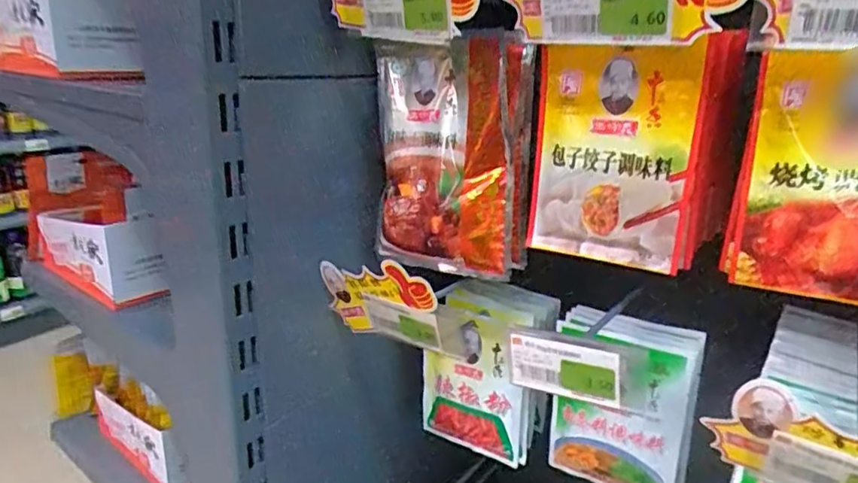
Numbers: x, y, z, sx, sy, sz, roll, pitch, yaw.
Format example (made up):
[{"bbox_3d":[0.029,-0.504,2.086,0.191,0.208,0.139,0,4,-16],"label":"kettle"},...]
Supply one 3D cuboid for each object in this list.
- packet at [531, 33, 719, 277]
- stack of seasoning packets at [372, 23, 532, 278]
[{"bbox_3d":[0.134,-0.062,0.439,0.115,0.158,0.016,13,21,30],"label":"packet"},{"bbox_3d":[0.014,-0.069,0.511,0.141,0.189,0.053,8,18,23],"label":"stack of seasoning packets"}]

